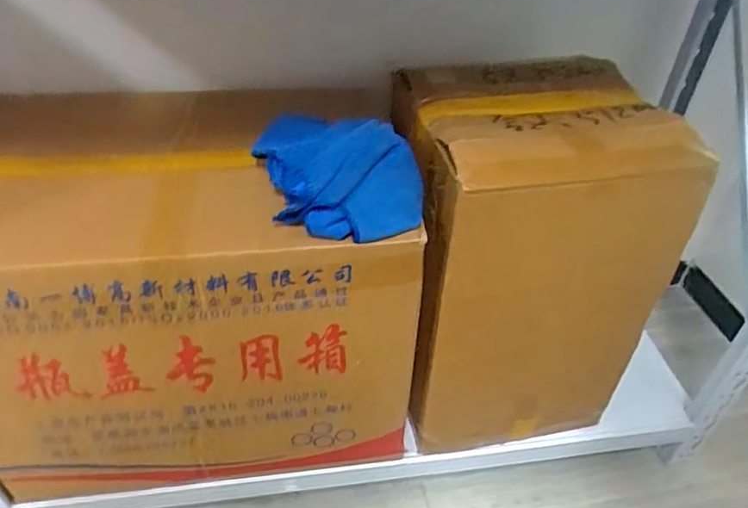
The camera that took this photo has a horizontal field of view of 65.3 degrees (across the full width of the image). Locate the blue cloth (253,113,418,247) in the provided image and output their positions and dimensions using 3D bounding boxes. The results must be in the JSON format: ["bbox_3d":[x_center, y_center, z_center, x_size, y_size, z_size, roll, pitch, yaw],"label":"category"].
[{"bbox_3d":[-0.045,-0.106,0.681,0.159,0.080,0.203,-12,42,-17],"label":"blue cloth"}]

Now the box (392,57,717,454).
[{"bbox_3d":[0.205,0.016,0.897,0.324,0.525,0.283,-4,41,-8],"label":"box"}]

